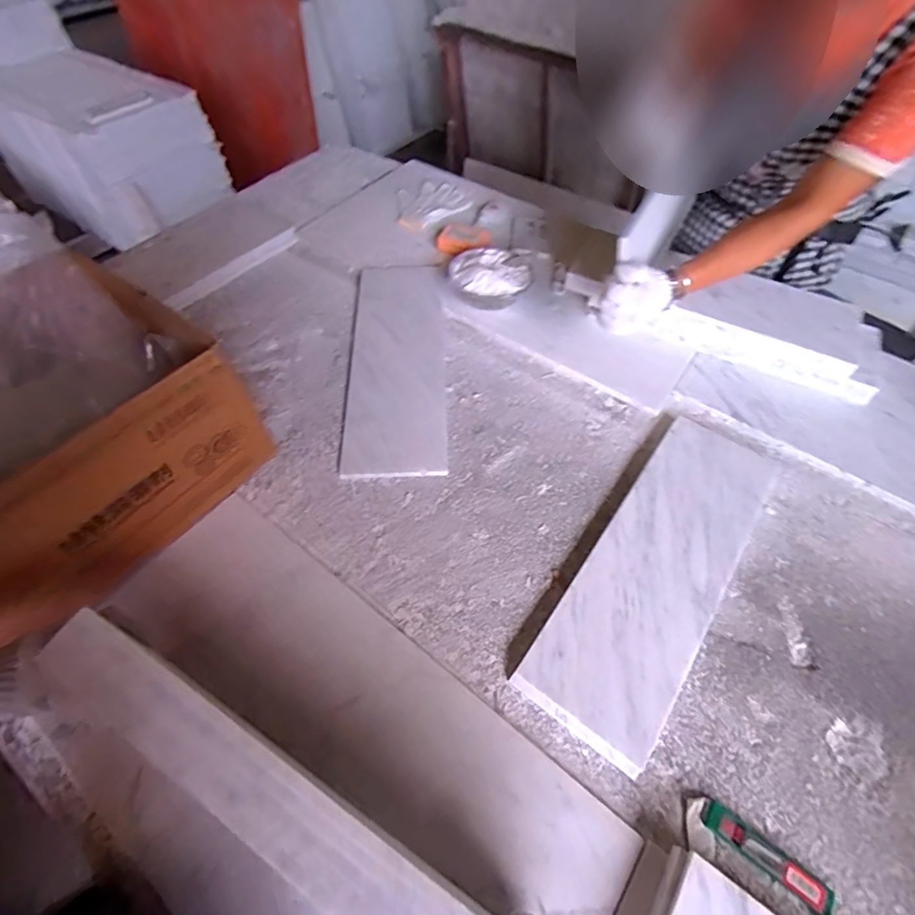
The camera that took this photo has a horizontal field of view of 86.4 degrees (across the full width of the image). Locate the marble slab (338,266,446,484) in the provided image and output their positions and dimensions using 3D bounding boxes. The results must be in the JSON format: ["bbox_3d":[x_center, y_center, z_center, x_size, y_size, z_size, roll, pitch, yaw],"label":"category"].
[{"bbox_3d":[-0.100,-0.183,0.834,0.161,0.019,0.482,-2,54,-3],"label":"marble slab"}]

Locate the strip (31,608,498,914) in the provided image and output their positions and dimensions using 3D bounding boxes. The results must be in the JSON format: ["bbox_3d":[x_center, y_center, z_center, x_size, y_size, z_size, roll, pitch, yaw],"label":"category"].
[{"bbox_3d":[-0.142,0.247,0.355,0.444,0.016,0.061,26,57,15],"label":"strip"}]

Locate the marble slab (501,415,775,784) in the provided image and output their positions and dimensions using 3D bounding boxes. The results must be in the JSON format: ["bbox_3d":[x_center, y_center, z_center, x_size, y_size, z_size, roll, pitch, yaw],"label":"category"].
[{"bbox_3d":[0.264,0.129,0.621,0.157,0.031,0.470,32,59,20],"label":"marble slab"}]

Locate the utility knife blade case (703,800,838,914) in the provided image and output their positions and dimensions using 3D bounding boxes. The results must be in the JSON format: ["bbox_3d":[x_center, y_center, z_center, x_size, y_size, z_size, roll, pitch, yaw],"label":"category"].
[{"bbox_3d":[0.293,0.376,0.457,0.121,0.013,0.030,34,60,21],"label":"utility knife blade case"}]

